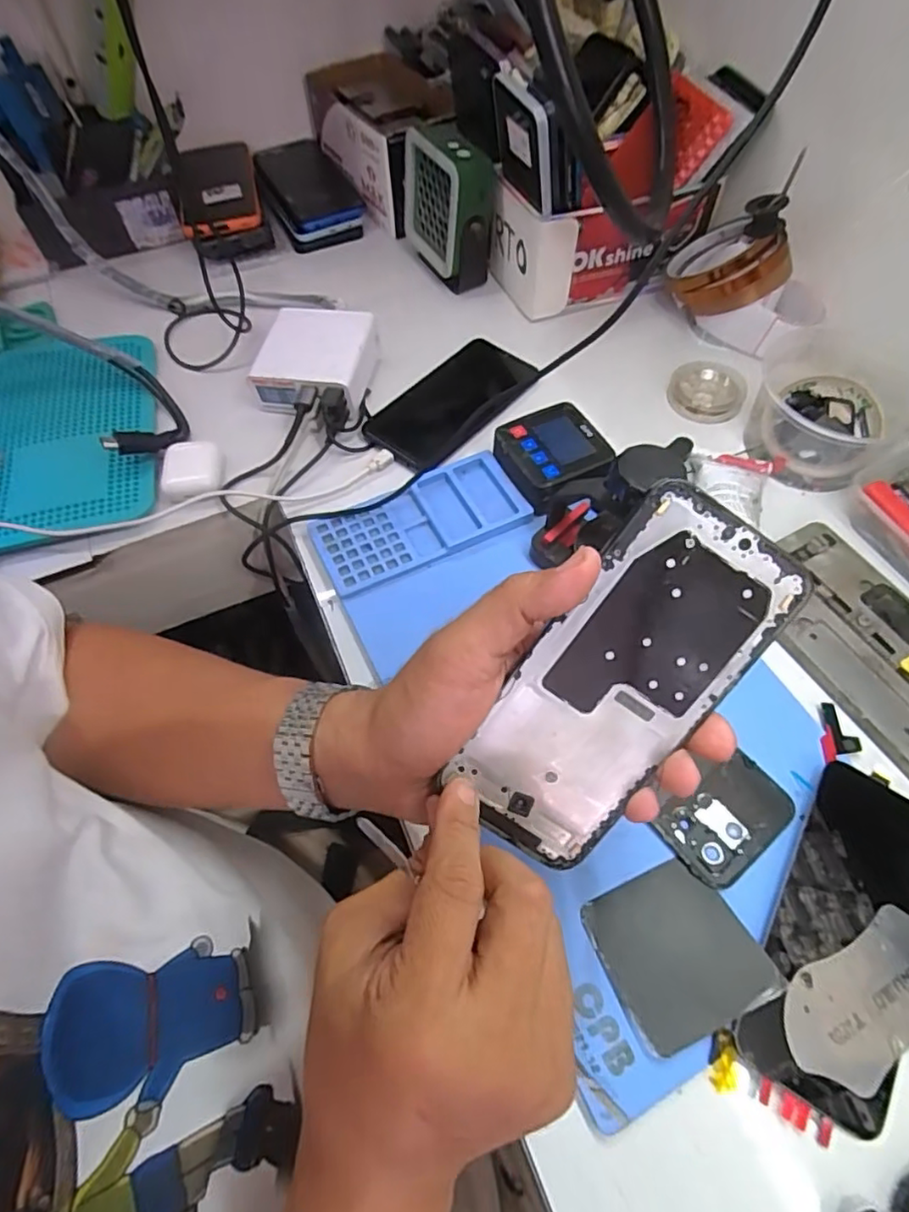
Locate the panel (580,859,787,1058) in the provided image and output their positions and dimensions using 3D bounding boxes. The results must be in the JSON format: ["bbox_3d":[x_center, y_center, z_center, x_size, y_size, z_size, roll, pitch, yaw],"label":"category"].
[{"bbox_3d":[0.111,0.171,0.303,0.071,0.010,0.070,-21,61,-11],"label":"panel"}]

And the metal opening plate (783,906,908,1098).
[{"bbox_3d":[0.204,0.189,0.293,0.100,0.004,0.051,-25,72,-14],"label":"metal opening plate"}]

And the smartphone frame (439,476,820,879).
[{"bbox_3d":[0.064,0.034,0.243,0.071,0.004,0.158,35,103,-6],"label":"smartphone frame"}]

